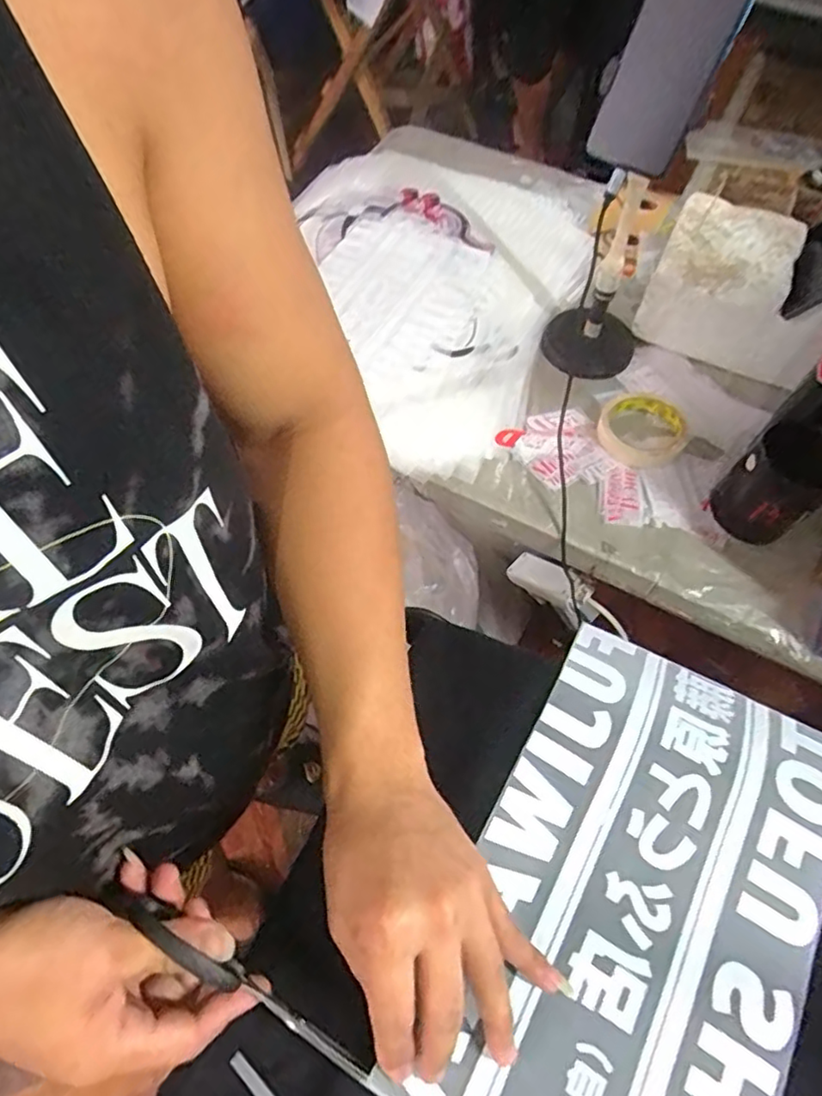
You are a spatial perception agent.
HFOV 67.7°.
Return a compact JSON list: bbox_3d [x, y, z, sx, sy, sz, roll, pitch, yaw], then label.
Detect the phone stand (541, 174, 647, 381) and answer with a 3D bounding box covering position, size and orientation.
[{"bbox_3d":[0.216,-0.287,0.661,0.104,0.197,0.119,23,63,10],"label":"phone stand"}]

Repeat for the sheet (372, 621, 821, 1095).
[{"bbox_3d":[0.134,0.199,0.356,0.184,0.028,0.297,28,64,13],"label":"sheet"}]

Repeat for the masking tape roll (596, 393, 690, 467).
[{"bbox_3d":[0.245,-0.131,0.650,0.085,0.018,0.092,1,62,-2],"label":"masking tape roll"}]

